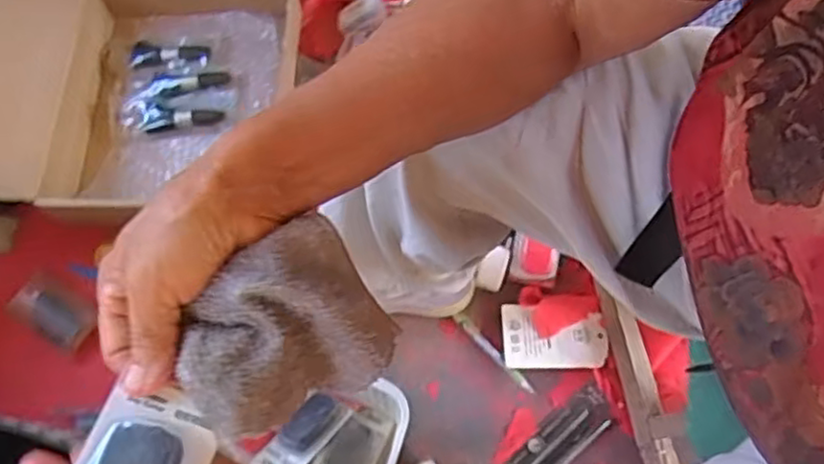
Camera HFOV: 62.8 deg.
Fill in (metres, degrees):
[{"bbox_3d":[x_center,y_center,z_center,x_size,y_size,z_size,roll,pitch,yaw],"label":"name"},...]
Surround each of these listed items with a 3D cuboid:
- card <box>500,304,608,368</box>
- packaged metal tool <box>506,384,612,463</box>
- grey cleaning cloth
[{"bbox_3d":[0.170,0.123,0.803,0.121,0.006,0.076,0,66,-3],"label":"card"},{"bbox_3d":[0.162,0.242,0.762,0.158,0.009,0.050,-39,76,-14],"label":"packaged metal tool"},{"bbox_3d":[-0.061,0.049,0.325,0.092,0.051,0.078,-35,75,-13],"label":"grey cleaning cloth"}]

